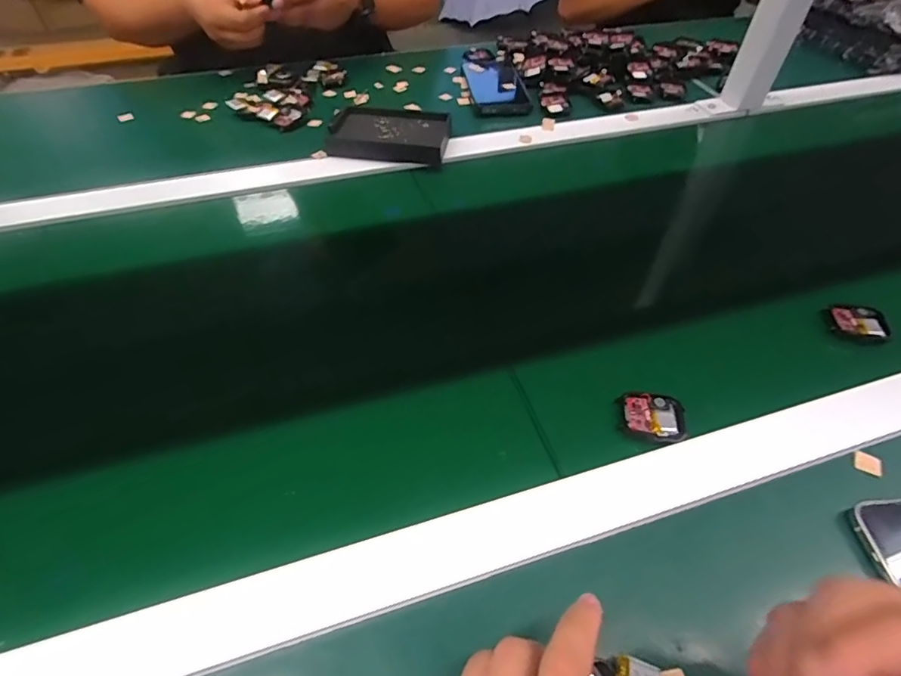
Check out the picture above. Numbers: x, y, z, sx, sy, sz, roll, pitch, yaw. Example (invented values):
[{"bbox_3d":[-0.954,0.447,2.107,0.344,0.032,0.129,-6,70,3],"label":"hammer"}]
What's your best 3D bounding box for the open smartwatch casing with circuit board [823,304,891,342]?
[{"bbox_3d":[0.348,-0.013,0.430,0.046,0.016,0.037,6,50,5],"label":"open smartwatch casing with circuit board"}]

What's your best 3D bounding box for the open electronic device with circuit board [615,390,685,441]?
[{"bbox_3d":[0.147,0.058,0.364,0.047,0.010,0.040,2,50,1],"label":"open electronic device with circuit board"}]

